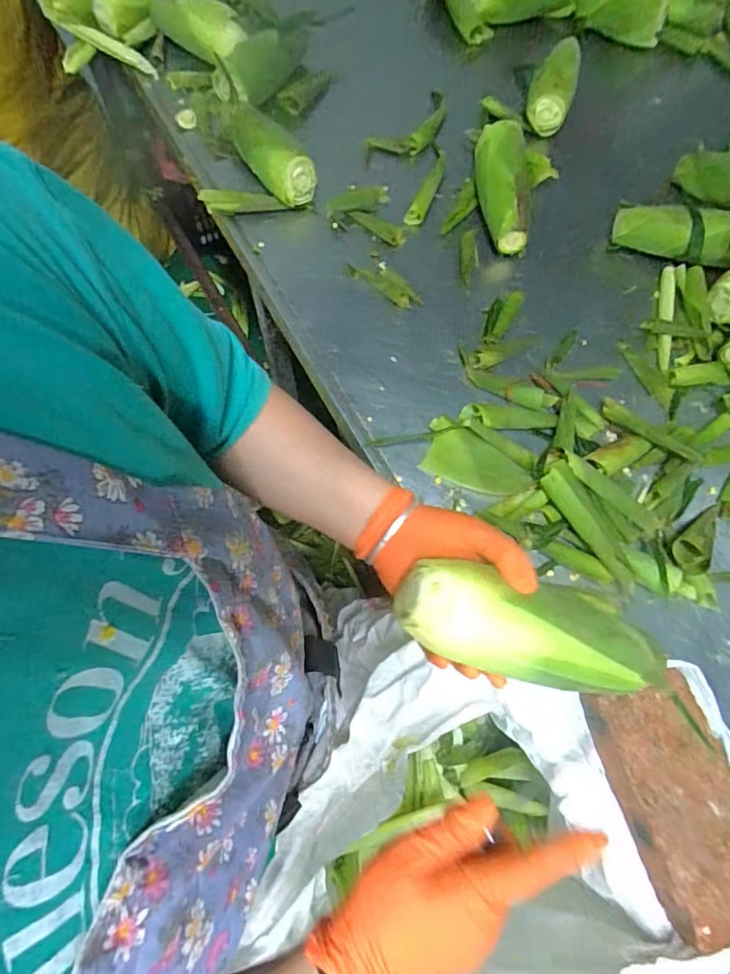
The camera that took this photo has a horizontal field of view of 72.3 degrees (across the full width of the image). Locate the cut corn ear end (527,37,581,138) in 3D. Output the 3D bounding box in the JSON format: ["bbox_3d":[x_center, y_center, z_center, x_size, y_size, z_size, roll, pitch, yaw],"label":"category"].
[{"bbox_3d":[0.311,-0.663,0.811,0.076,0.058,0.134,14,87,5],"label":"cut corn ear end"}]

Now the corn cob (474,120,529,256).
[{"bbox_3d":[0.209,-0.458,0.748,0.068,0.068,0.202,-5,79,-3],"label":"corn cob"}]

